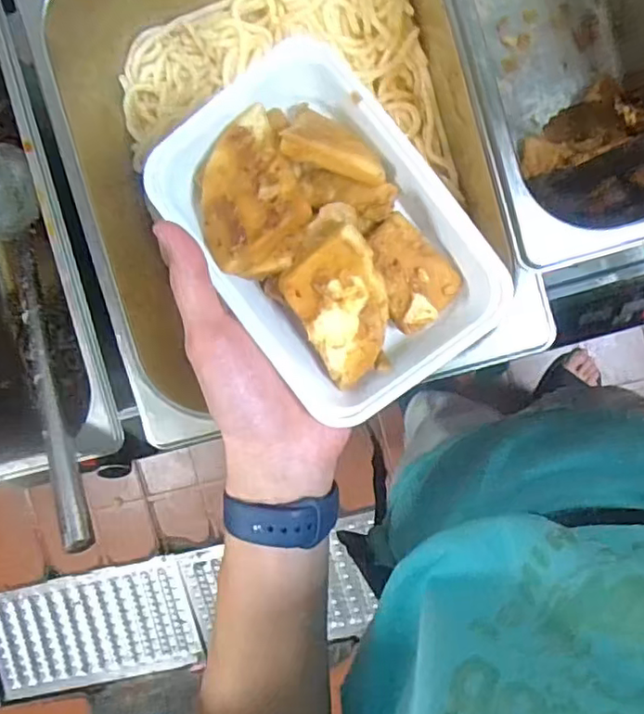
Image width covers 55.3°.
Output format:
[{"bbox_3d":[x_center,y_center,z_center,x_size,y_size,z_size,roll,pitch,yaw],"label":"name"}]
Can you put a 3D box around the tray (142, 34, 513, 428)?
[{"bbox_3d":[0.003,-0.058,0.295,0.111,0.035,0.174,-39,88,9],"label":"tray"}]

